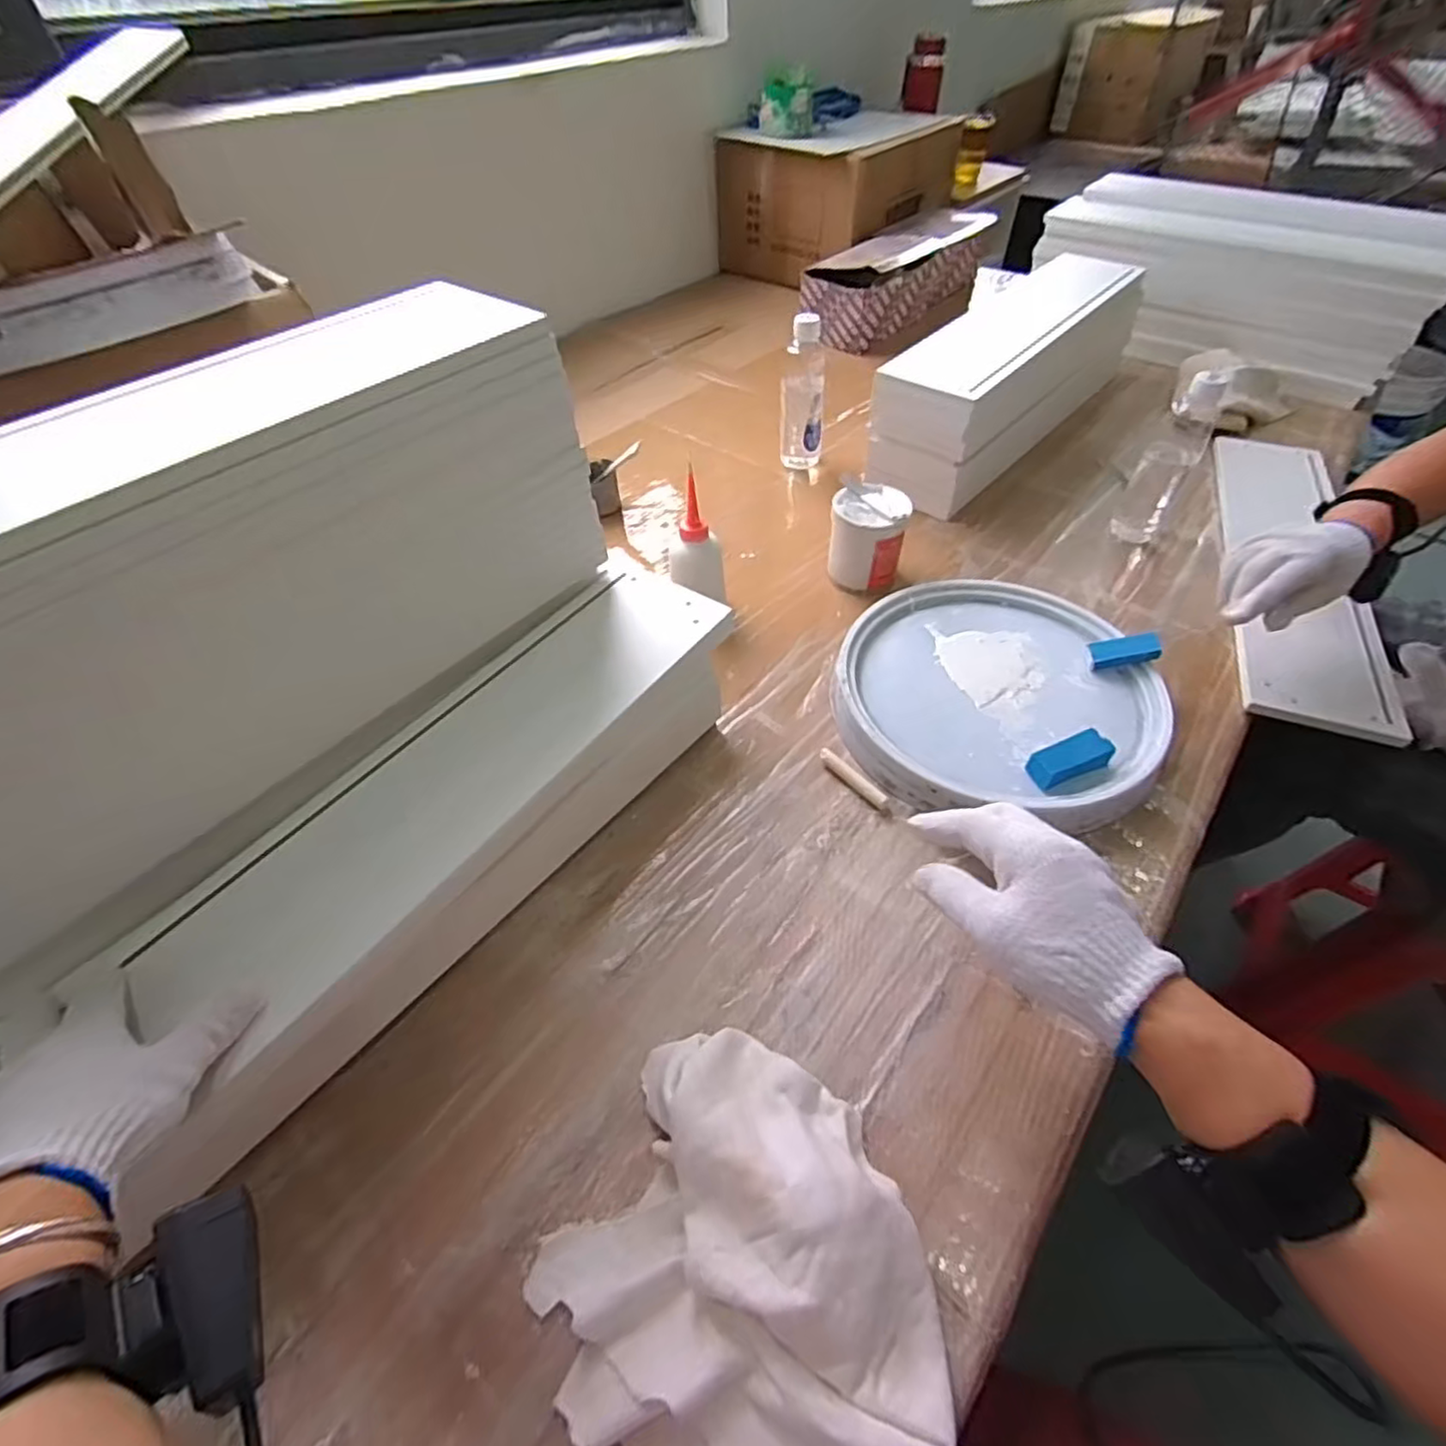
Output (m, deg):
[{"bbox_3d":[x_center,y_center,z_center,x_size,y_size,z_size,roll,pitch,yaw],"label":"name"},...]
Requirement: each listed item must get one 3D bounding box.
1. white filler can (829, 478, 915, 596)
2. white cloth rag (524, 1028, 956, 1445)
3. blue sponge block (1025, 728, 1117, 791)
[{"bbox_3d":[0.164,-0.210,0.767,0.082,0.091,0.095,9,50,10],"label":"white filler can"},{"bbox_3d":[0.017,0.296,0.366,0.208,0.075,0.197,27,56,23],"label":"white cloth rag"},{"bbox_3d":[0.292,0.032,0.578,0.068,0.030,0.030,-18,54,-16],"label":"blue sponge block"}]

